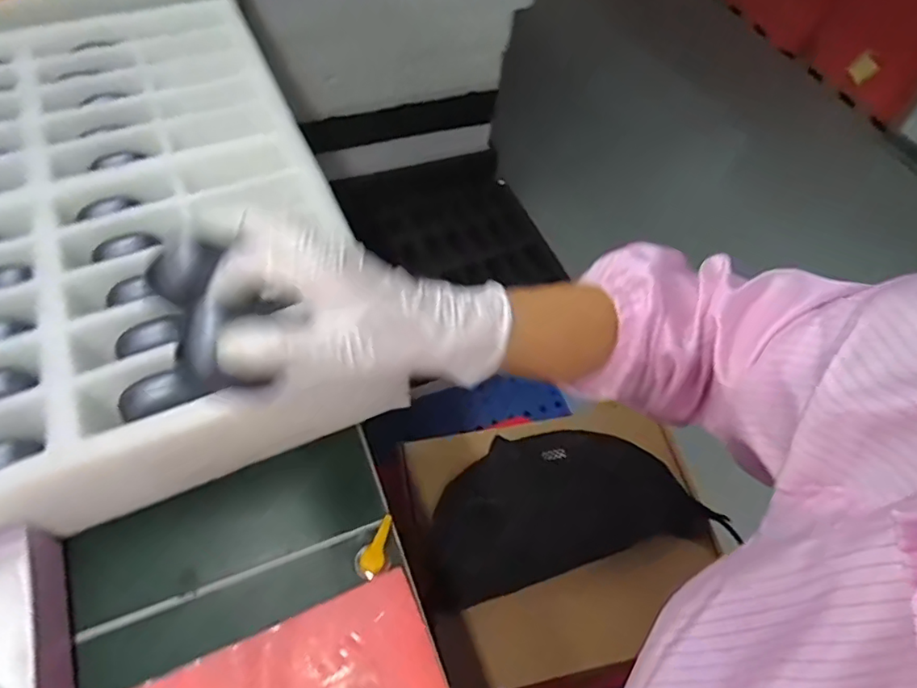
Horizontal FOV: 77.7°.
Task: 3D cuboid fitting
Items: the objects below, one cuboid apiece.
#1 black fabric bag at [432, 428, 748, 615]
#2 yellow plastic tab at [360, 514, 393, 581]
[{"bbox_3d":[0.110,0.168,0.613,0.300,0.047,0.152,-9,58,-8],"label":"black fabric bag"},{"bbox_3d":[-0.055,0.143,0.402,0.016,0.006,0.043,25,59,13],"label":"yellow plastic tab"}]

